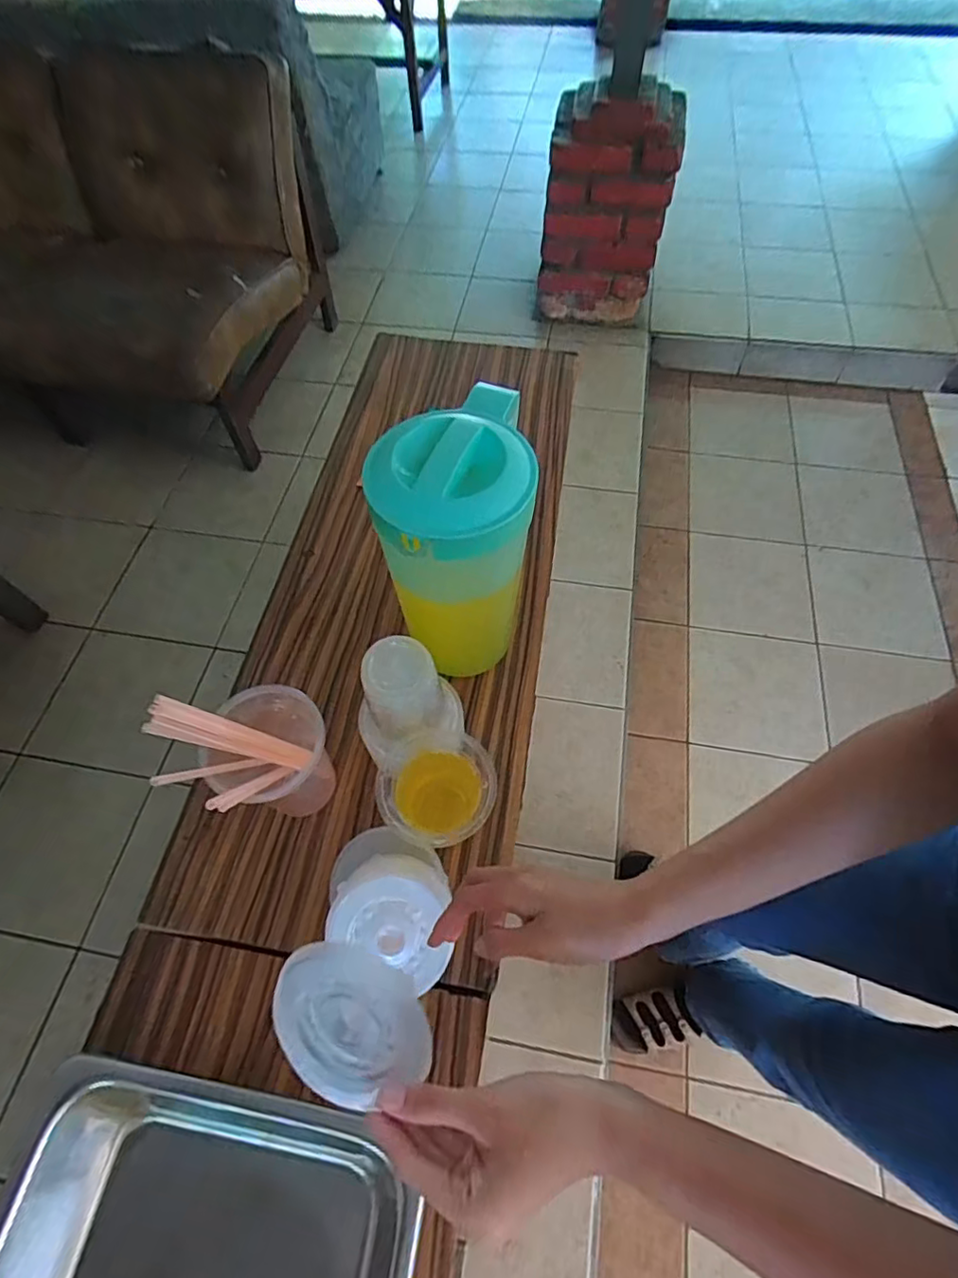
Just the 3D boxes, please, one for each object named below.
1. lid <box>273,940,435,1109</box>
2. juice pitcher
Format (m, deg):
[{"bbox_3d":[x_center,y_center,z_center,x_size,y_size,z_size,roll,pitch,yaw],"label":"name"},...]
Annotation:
[{"bbox_3d":[-0.069,0.206,0.328,0.086,0.093,0.005,38,101,37],"label":"lid"},{"bbox_3d":[-0.024,-0.074,0.510,0.116,0.237,0.133,-10,61,-4],"label":"juice pitcher"}]

